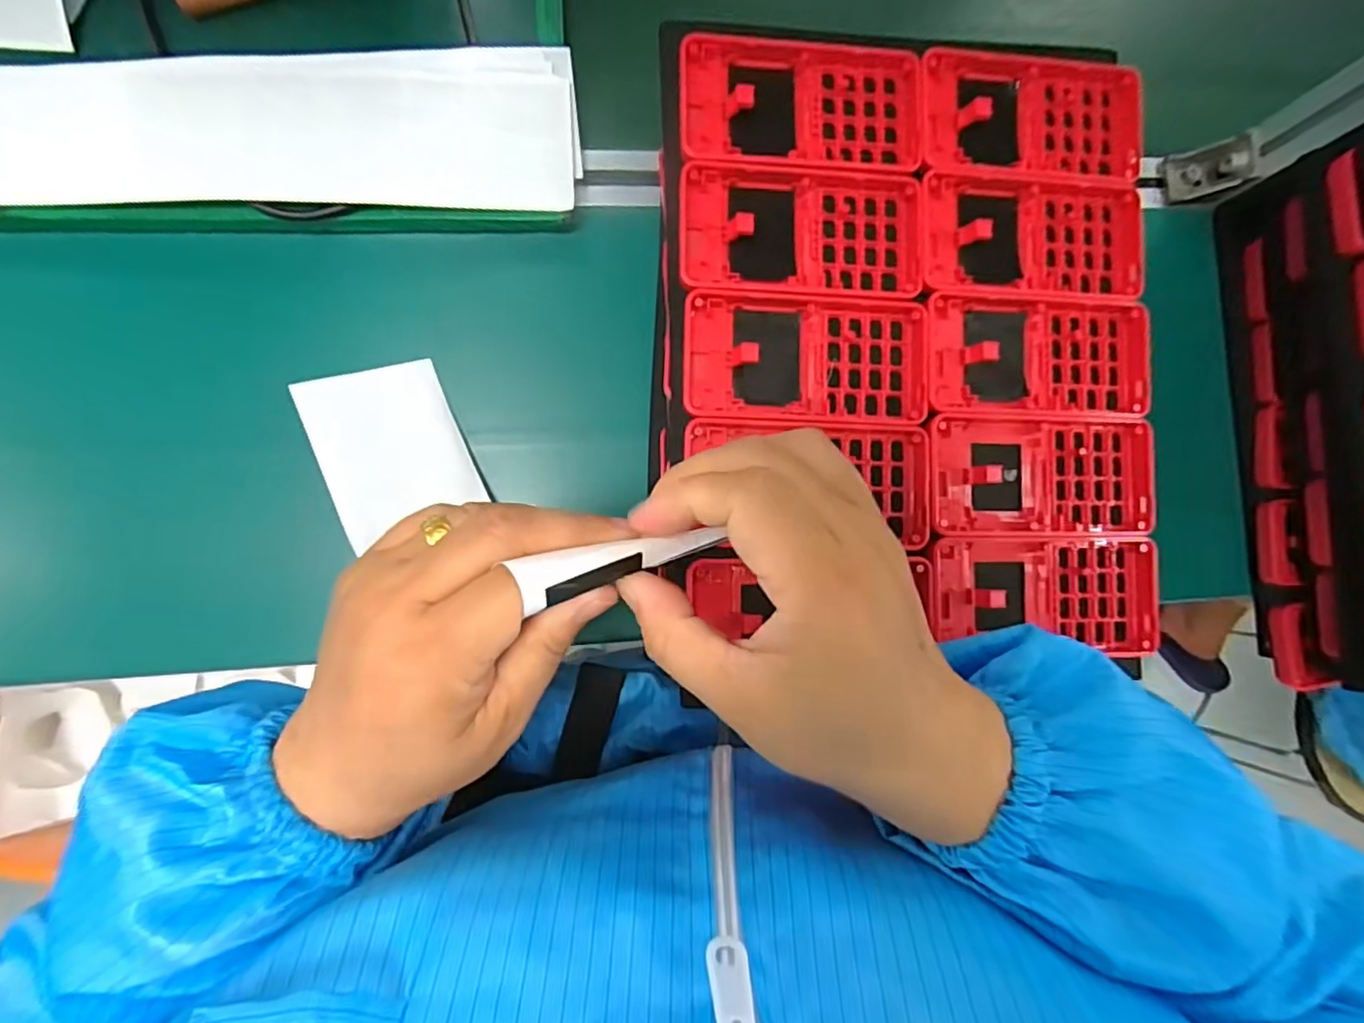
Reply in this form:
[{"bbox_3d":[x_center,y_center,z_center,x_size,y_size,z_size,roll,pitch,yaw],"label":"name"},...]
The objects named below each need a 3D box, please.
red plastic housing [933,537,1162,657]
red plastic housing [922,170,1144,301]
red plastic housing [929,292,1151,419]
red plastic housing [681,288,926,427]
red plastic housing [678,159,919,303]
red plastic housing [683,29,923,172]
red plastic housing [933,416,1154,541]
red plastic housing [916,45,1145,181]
[{"bbox_3d":[0.186,0.043,0.324,0.124,0.019,0.059,0,86,-6],"label":"red plastic housing"},{"bbox_3d":[0.183,-0.145,0.328,0.124,0.014,0.065,-1,86,-6],"label":"red plastic housing"},{"bbox_3d":[0.186,-0.082,0.327,0.121,0.013,0.063,1,86,-6],"label":"red plastic housing"},{"bbox_3d":[0.062,-0.076,0.312,0.121,0.009,0.061,1,86,-6],"label":"red plastic housing"},{"bbox_3d":[0.060,-0.141,0.315,0.121,0.011,0.064,-1,86,-6],"label":"red plastic housing"},{"bbox_3d":[0.060,-0.205,0.318,0.122,0.013,0.060,-1,86,-6],"label":"red plastic housing"},{"bbox_3d":[0.185,-0.018,0.324,0.121,0.013,0.061,0,86,-6],"label":"red plastic housing"},{"bbox_3d":[0.185,-0.209,0.330,0.126,0.012,0.062,-1,86,-6],"label":"red plastic housing"}]

